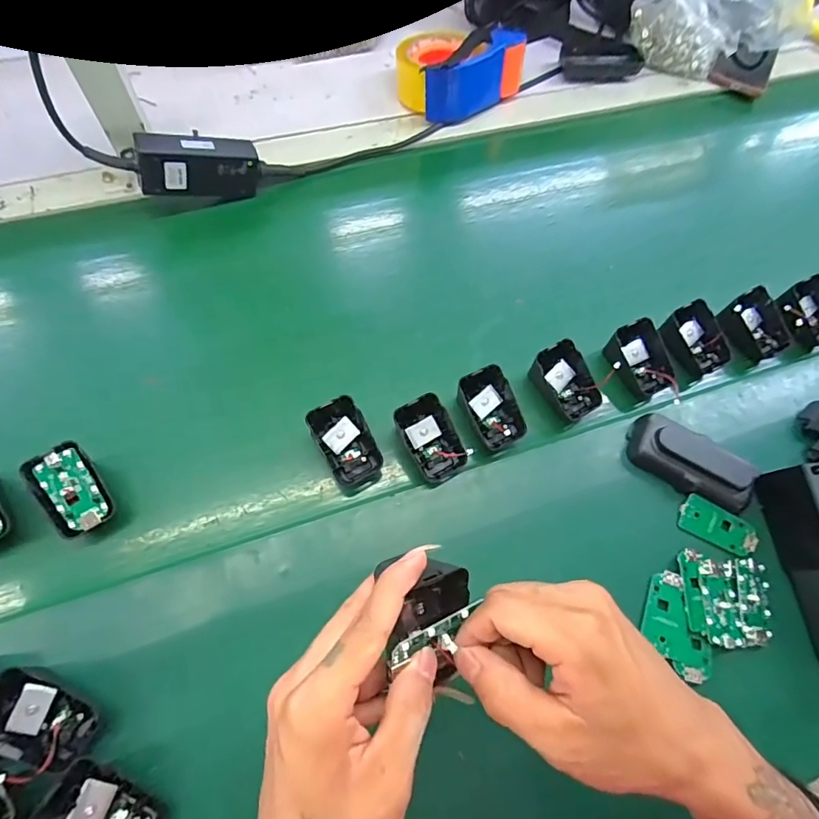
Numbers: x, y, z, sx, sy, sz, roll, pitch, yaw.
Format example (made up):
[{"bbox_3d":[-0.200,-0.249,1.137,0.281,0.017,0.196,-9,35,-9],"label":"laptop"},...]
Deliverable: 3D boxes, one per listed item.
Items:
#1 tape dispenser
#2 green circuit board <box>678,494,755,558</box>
[{"bbox_3d":[0.063,-0.416,0.603,0.144,0.073,0.090,-27,69,-15],"label":"tape dispenser"},{"bbox_3d":[0.264,0.099,0.410,0.062,0.007,0.031,26,66,9],"label":"green circuit board"}]

